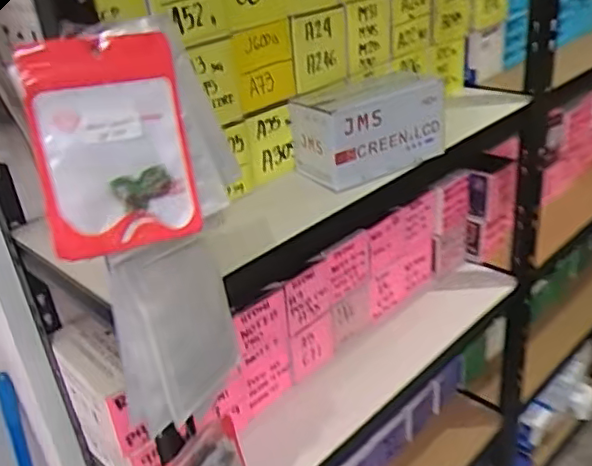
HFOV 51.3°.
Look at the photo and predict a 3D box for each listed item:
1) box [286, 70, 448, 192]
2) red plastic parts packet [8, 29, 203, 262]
[{"bbox_3d":[0.094,-0.135,0.794,0.191,0.107,0.097,-21,31,-25],"label":"box"},{"bbox_3d":[-0.128,-0.059,0.429,0.102,0.145,0.038,-14,29,-14],"label":"red plastic parts packet"}]

